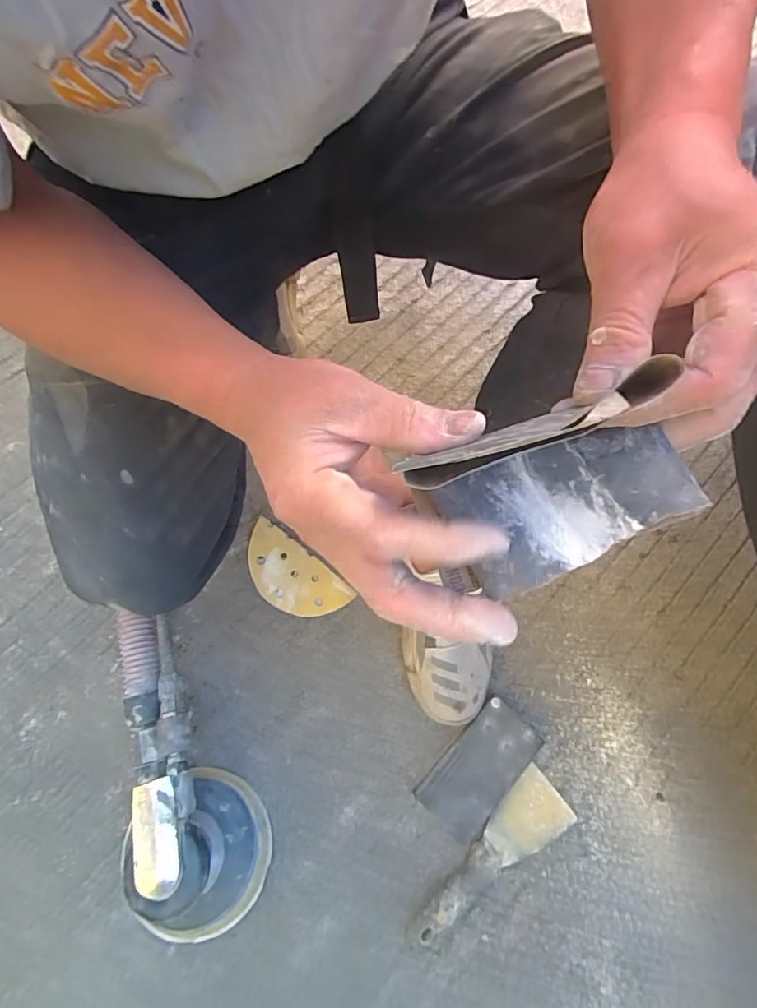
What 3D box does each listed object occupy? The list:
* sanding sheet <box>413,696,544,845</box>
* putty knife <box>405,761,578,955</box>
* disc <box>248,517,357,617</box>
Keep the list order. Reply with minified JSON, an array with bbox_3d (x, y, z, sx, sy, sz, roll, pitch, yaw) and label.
[{"bbox_3d":[0.105,0.270,0.524,0.071,0.024,0.130,42,75,12],"label":"sanding sheet"},{"bbox_3d":[0.105,0.349,0.499,0.194,0.030,0.067,-34,75,-12],"label":"putty knife"},{"bbox_3d":[-0.102,0.084,0.587,0.139,0.005,0.069,36,78,10],"label":"disc"}]

